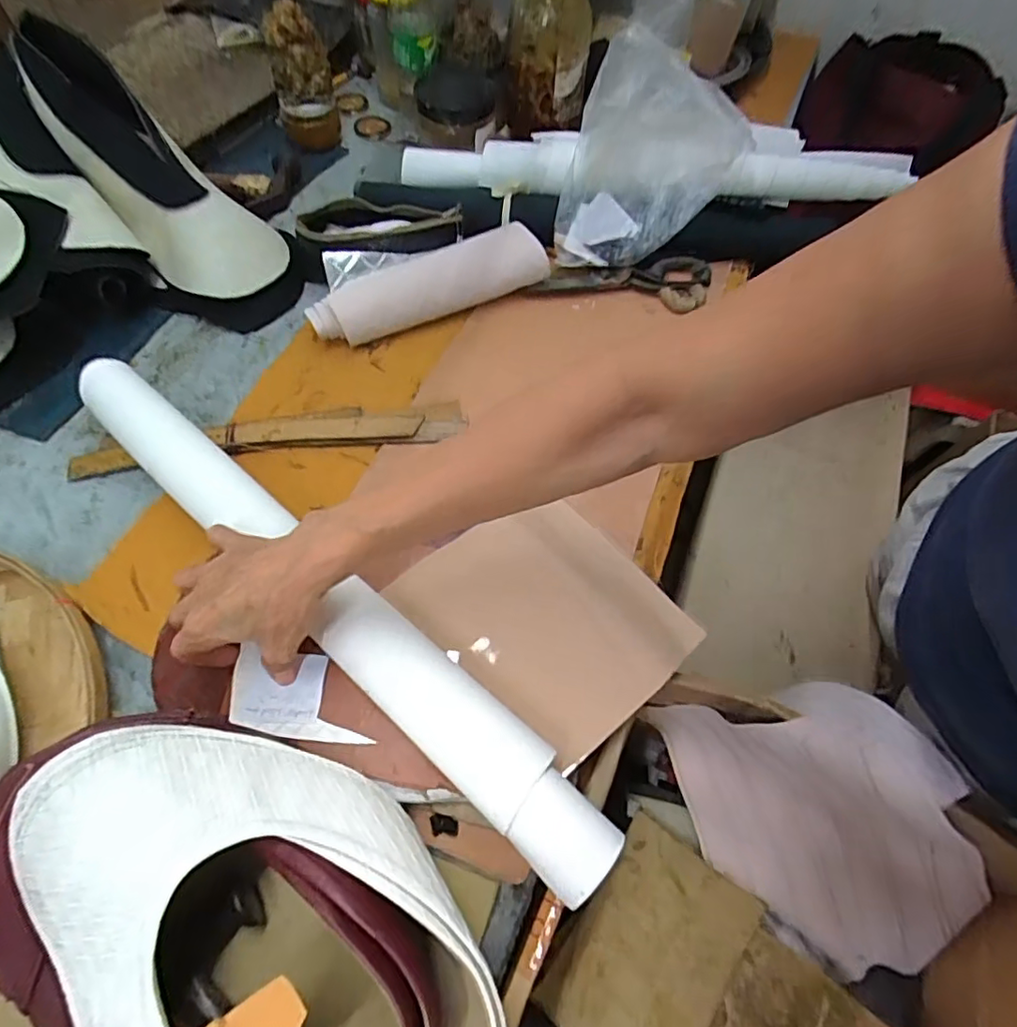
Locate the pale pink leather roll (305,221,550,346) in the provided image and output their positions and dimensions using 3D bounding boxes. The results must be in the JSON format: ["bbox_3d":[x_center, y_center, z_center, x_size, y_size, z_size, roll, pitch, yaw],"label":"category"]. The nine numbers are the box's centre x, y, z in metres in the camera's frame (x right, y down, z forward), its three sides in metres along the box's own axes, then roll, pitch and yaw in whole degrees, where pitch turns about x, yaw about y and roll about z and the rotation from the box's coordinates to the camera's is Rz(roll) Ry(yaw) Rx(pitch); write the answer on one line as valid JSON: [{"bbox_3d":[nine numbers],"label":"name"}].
[{"bbox_3d":[-0.079,-0.229,0.580,0.240,0.049,0.057,-24,65,-13],"label":"pale pink leather roll"}]

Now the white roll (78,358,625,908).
[{"bbox_3d":[-0.141,0.049,0.407,0.514,0.053,0.057,38,67,20],"label":"white roll"}]

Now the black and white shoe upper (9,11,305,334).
[{"bbox_3d":[-0.325,-0.306,0.551,0.277,0.078,0.130,49,63,-25],"label":"black and white shoe upper"}]

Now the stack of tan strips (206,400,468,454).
[{"bbox_3d":[-0.152,-0.078,0.517,0.214,0.009,0.039,-4,72,-8],"label":"stack of tan strips"}]

